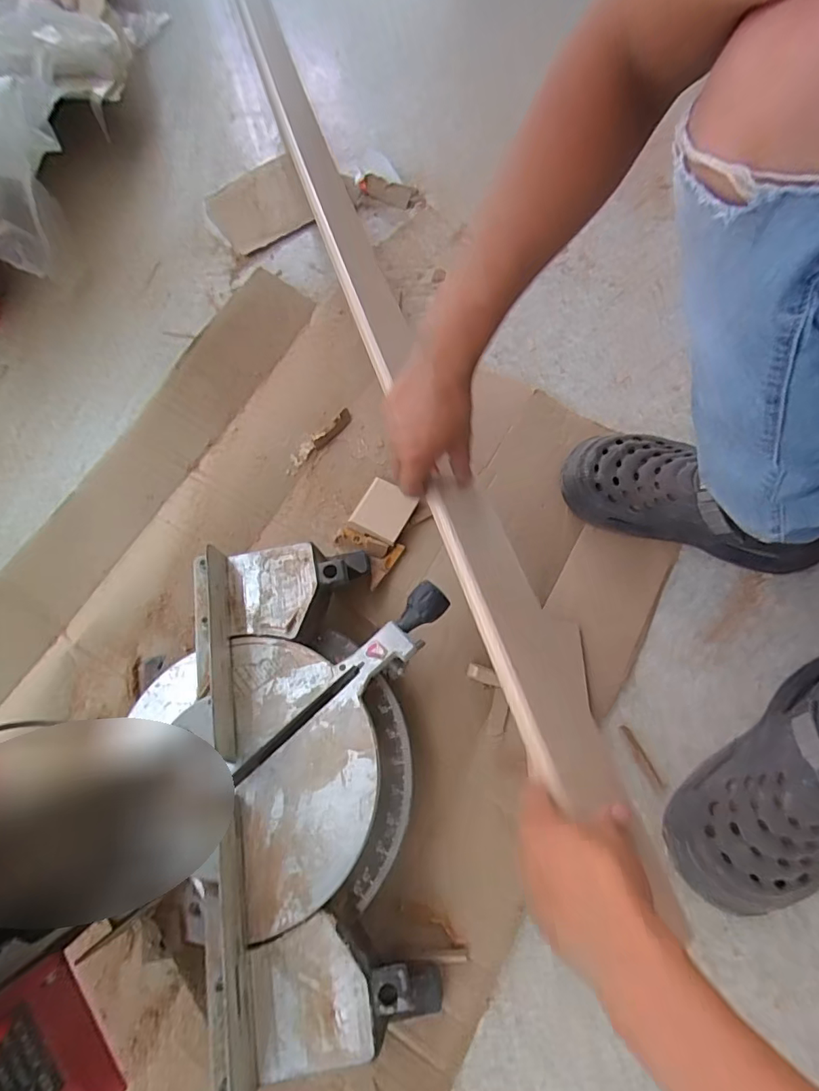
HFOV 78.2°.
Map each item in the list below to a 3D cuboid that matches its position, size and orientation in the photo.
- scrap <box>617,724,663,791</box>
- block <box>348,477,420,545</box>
[{"bbox_3d":[0.243,0.222,0.531,0.012,0.004,0.067,-26,70,-9],"label":"scrap"},{"bbox_3d":[-0.032,-0.045,0.636,0.067,0.017,0.071,30,72,12],"label":"block"}]

